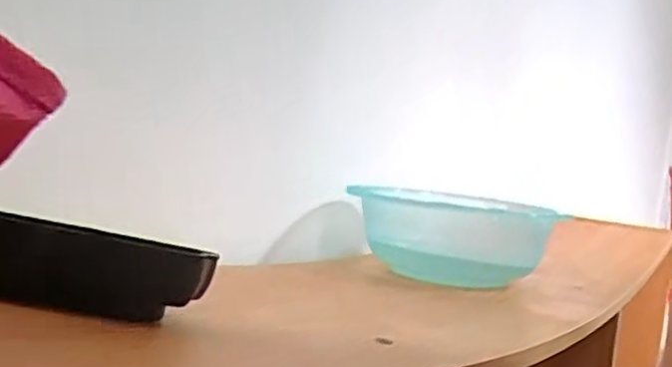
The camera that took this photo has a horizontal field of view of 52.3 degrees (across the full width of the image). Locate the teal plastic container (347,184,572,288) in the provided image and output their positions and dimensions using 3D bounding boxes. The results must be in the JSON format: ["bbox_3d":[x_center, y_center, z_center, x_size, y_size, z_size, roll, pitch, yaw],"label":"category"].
[{"bbox_3d":[0.096,0.044,0.618,0.155,0.081,0.183,9,2,-8],"label":"teal plastic container"}]

